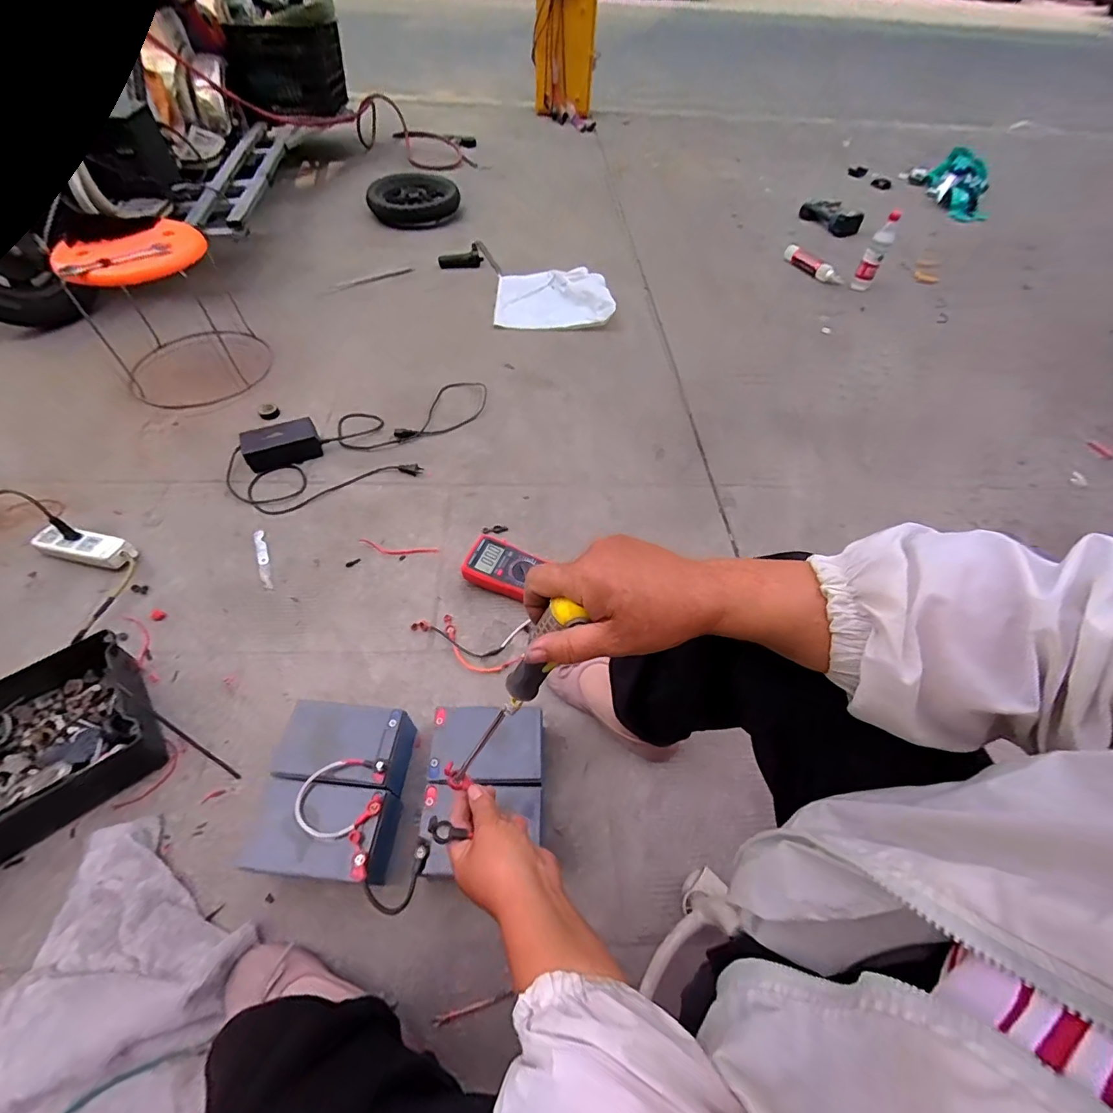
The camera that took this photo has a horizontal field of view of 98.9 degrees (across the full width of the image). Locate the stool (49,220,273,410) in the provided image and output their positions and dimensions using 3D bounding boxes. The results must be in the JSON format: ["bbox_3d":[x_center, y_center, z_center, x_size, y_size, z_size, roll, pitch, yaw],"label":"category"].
[{"bbox_3d":[-0.931,-0.588,1.147,0.294,0.298,0.322,-36,64,-25],"label":"stool"}]

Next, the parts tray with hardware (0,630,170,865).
[{"bbox_3d":[-0.756,0.274,0.661,0.352,0.083,0.248,-32,62,-24],"label":"parts tray with hardware"}]

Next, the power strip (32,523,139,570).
[{"bbox_3d":[-0.870,-0.014,0.878,0.179,0.035,0.056,12,54,5],"label":"power strip"}]

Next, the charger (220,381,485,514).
[{"bbox_3d":[-0.419,-0.267,1.066,0.592,0.058,0.263,-22,59,-18],"label":"charger"}]

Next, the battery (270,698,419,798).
[{"bbox_3d":[-0.286,0.272,0.670,0.162,0.102,0.099,7,54,1],"label":"battery"}]

